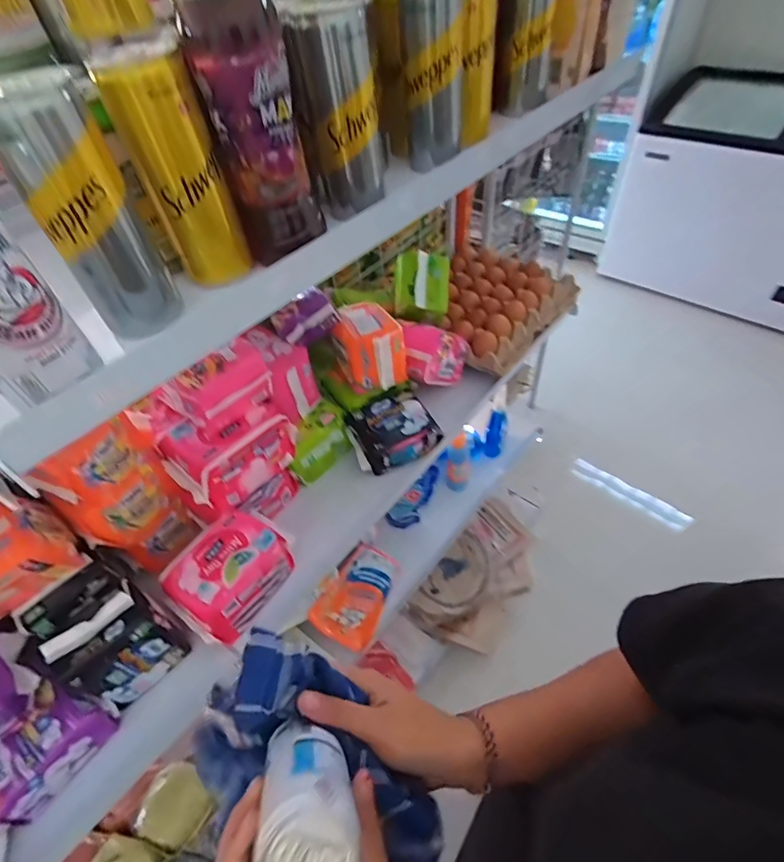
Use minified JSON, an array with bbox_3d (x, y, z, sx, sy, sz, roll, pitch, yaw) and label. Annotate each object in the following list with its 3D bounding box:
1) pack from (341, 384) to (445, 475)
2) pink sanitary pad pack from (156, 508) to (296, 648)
[{"bbox_3d":[0.001,-0.004,0.701,0.135,0.061,0.105,-20,51,-11],"label":"pack"},{"bbox_3d":[-0.200,0.174,0.564,0.098,0.078,0.141,27,58,26],"label":"pink sanitary pad pack"}]

